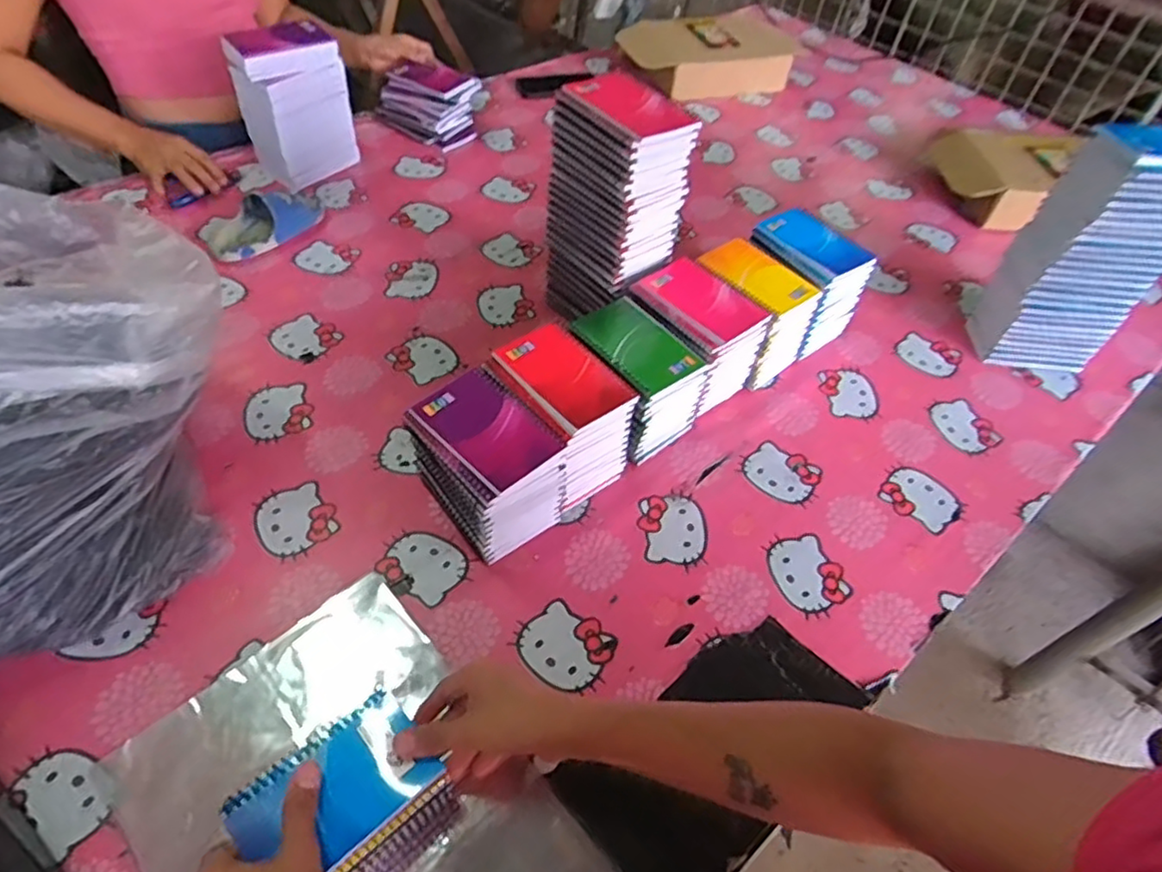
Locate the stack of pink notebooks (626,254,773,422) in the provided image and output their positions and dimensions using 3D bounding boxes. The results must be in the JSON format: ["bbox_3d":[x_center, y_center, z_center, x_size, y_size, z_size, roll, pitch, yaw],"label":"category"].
[{"bbox_3d":[0.130,-0.114,0.786,0.102,0.128,0.136,-34,61,-28],"label":"stack of pink notebooks"}]

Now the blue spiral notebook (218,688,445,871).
[{"bbox_3d":[-0.174,0.248,0.471,0.129,0.017,0.079,-31,65,-35],"label":"blue spiral notebook"}]

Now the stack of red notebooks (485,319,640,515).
[{"bbox_3d":[-0.023,-0.021,0.697,0.099,0.124,0.137,-30,59,-26],"label":"stack of red notebooks"}]

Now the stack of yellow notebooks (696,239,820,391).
[{"bbox_3d":[0.209,-0.156,0.830,0.098,0.127,0.138,-30,59,-26],"label":"stack of yellow notebooks"}]

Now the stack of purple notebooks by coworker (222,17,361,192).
[{"bbox_3d":[-0.426,-0.495,1.001,0.095,0.200,0.147,37,57,23],"label":"stack of purple notebooks by coworker"}]

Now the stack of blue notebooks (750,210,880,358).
[{"bbox_3d":[0.286,-0.198,0.881,0.110,0.136,0.140,-32,60,-27],"label":"stack of blue notebooks"}]

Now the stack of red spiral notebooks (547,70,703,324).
[{"bbox_3d":[0.039,-0.250,0.787,0.095,0.289,0.130,-33,60,-28],"label":"stack of red spiral notebooks"}]

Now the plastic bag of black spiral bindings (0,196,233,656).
[{"bbox_3d":[-0.493,-0.044,0.585,0.346,0.263,0.401,-21,56,-21],"label":"plastic bag of black spiral bindings"}]

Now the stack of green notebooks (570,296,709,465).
[{"bbox_3d":[0.054,-0.068,0.734,0.100,0.123,0.137,-33,61,-28],"label":"stack of green notebooks"}]

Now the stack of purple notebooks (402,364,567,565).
[{"bbox_3d":[-0.089,0.031,0.645,0.098,0.133,0.145,-33,60,-28],"label":"stack of purple notebooks"}]

